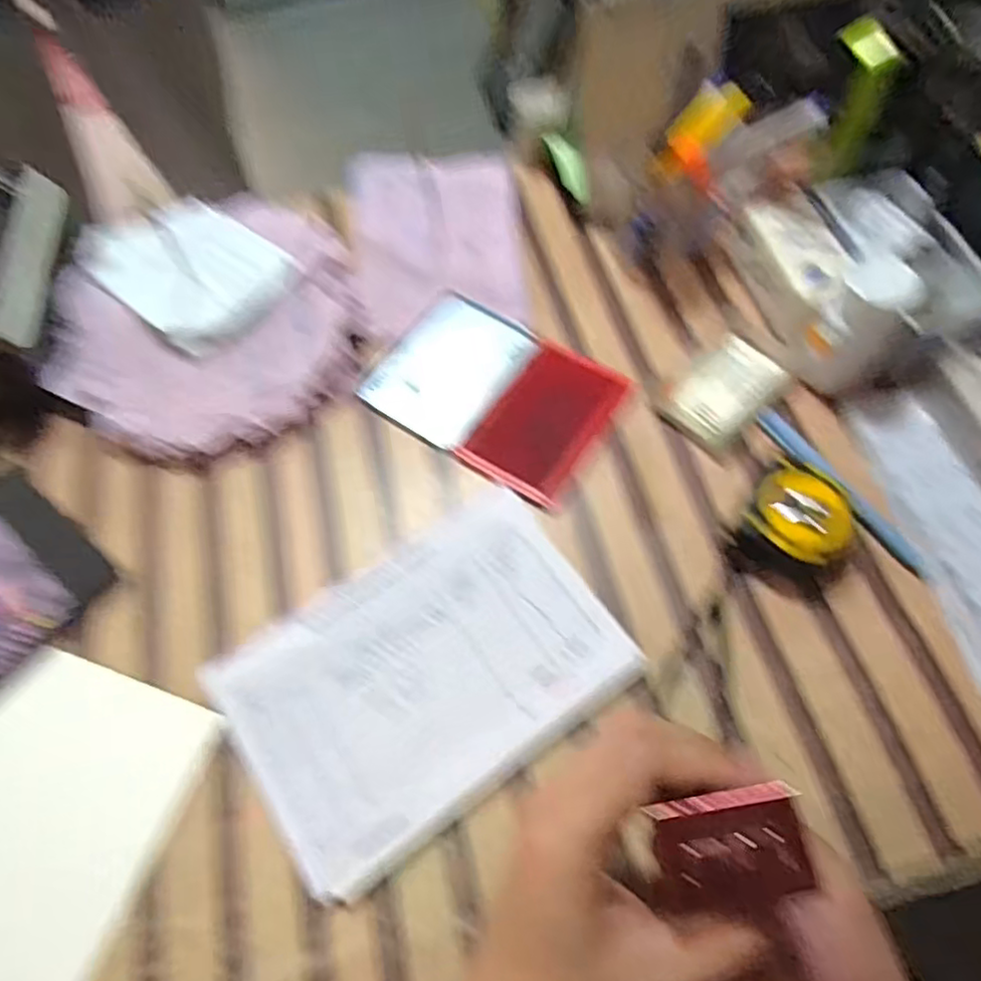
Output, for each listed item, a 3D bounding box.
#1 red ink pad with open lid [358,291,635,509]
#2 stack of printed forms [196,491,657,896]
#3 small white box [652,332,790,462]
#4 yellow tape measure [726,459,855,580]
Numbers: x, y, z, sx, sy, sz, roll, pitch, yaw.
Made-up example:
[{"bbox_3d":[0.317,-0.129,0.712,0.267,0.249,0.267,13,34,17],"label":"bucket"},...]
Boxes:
[{"bbox_3d":[0.004,-0.072,0.494,0.168,0.008,0.121,29,67,16],"label":"red ink pad with open lid"},{"bbox_3d":[-0.036,0.103,0.396,0.216,0.016,0.147,-34,66,-15],"label":"stack of printed forms"},{"bbox_3d":[0.165,-0.075,0.486,0.064,0.010,0.095,39,70,20],"label":"small white box"},{"bbox_3d":[0.187,0.021,0.417,0.067,0.035,0.057,-41,68,-18],"label":"yellow tape measure"}]

